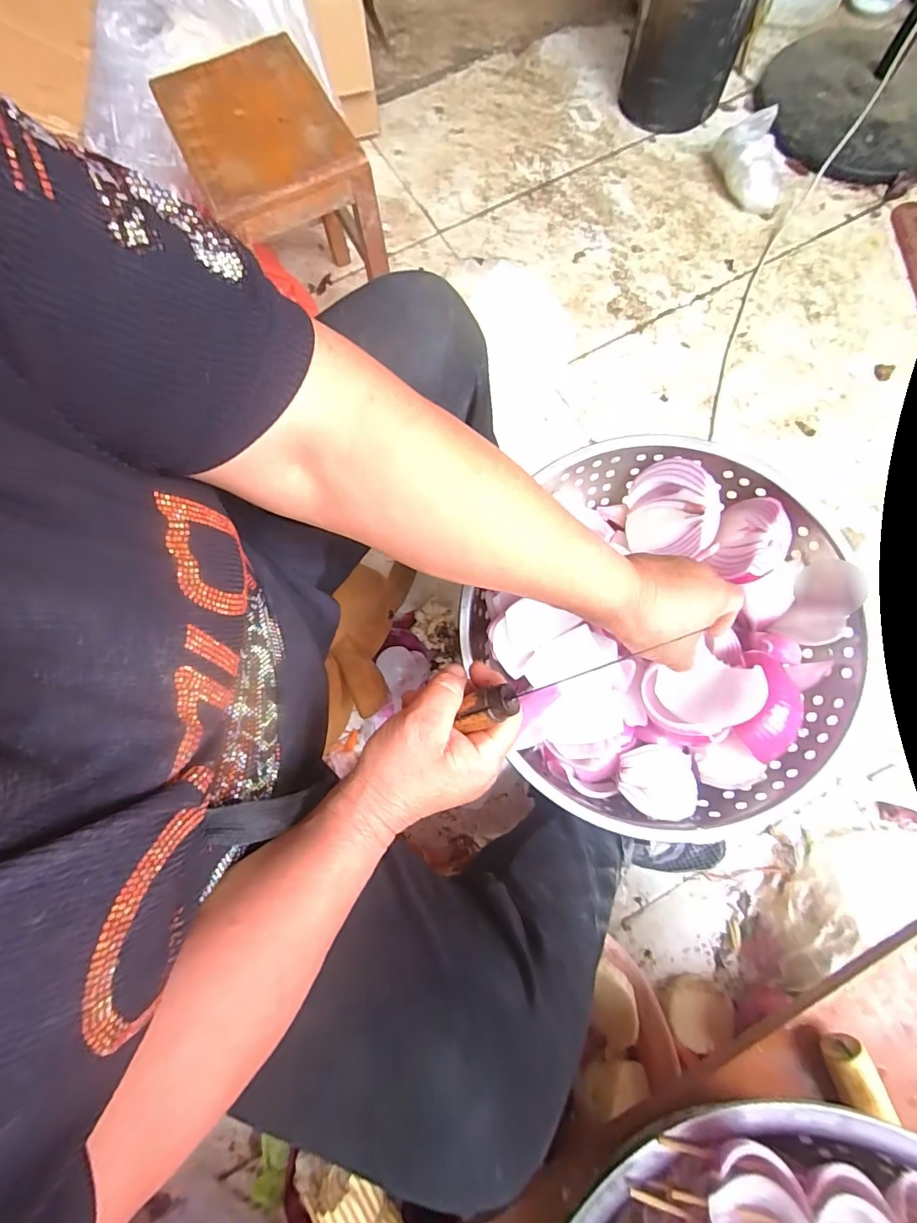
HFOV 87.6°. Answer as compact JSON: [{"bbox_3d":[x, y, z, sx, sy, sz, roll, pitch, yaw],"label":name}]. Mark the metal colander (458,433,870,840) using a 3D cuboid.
[{"bbox_3d":[0.180,0.012,0.408,0.304,0.084,0.335,30,78,10],"label":"metal colander"}]

